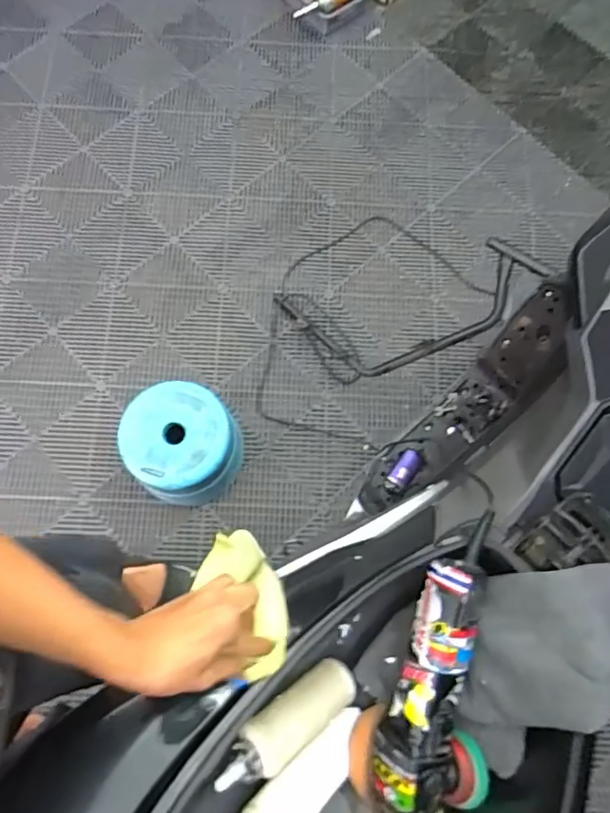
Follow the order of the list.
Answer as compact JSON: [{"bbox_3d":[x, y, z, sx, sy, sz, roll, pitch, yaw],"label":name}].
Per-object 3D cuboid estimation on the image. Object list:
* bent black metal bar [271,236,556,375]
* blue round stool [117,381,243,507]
[{"bbox_3d":[0.242,-0.205,1.294,0.594,0.147,0.234,-12,69,31],"label":"bent black metal bar"},{"bbox_3d":[-0.274,0.090,1.248,0.237,0.217,0.226,1,73,-2],"label":"blue round stool"}]

